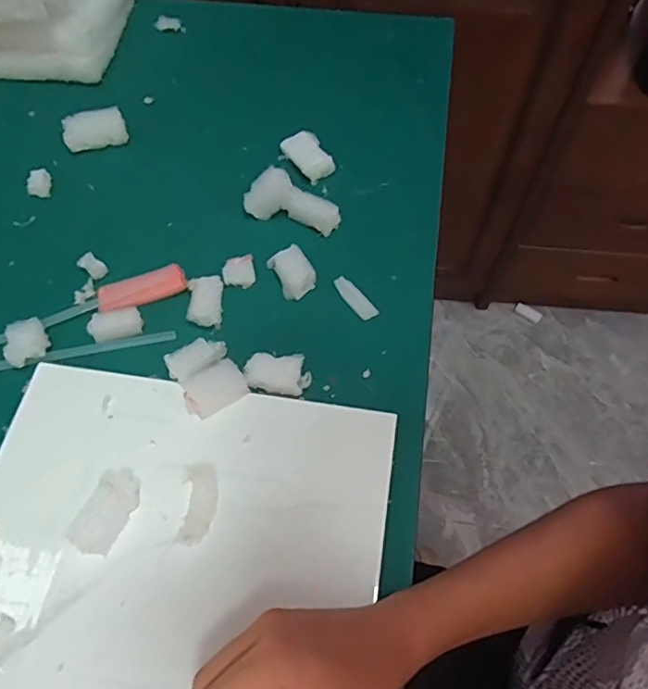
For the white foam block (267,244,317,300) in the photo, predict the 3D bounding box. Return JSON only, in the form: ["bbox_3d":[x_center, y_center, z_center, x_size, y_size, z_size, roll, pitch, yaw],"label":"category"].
[{"bbox_3d":[-0.027,-0.066,0.495,0.032,0.017,0.042,-26,64,-14],"label":"white foam block"}]

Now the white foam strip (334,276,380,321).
[{"bbox_3d":[0.028,-0.042,0.491,0.016,0.006,0.048,-34,67,-18],"label":"white foam strip"}]

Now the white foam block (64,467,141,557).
[{"bbox_3d":[-0.155,0.119,0.396,0.031,0.013,0.059,22,63,11],"label":"white foam block"}]

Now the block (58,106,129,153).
[{"bbox_3d":[-0.241,-0.225,0.582,0.062,0.021,0.039,-19,63,-11],"label":"block"}]

